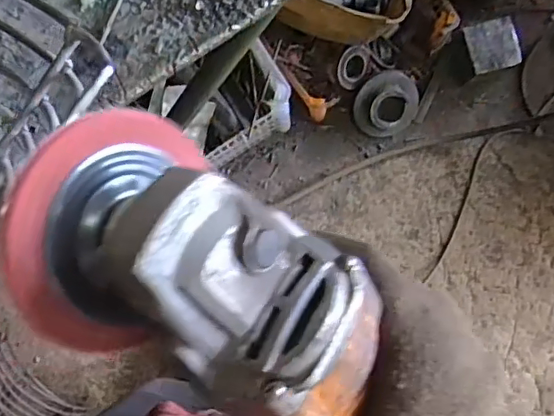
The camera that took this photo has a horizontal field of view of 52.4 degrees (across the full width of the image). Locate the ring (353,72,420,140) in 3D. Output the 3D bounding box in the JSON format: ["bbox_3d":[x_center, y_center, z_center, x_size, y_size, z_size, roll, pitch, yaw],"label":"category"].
[{"bbox_3d":[0.229,-0.208,1.166,0.138,0.040,0.138,-30,116,7],"label":"ring"}]

